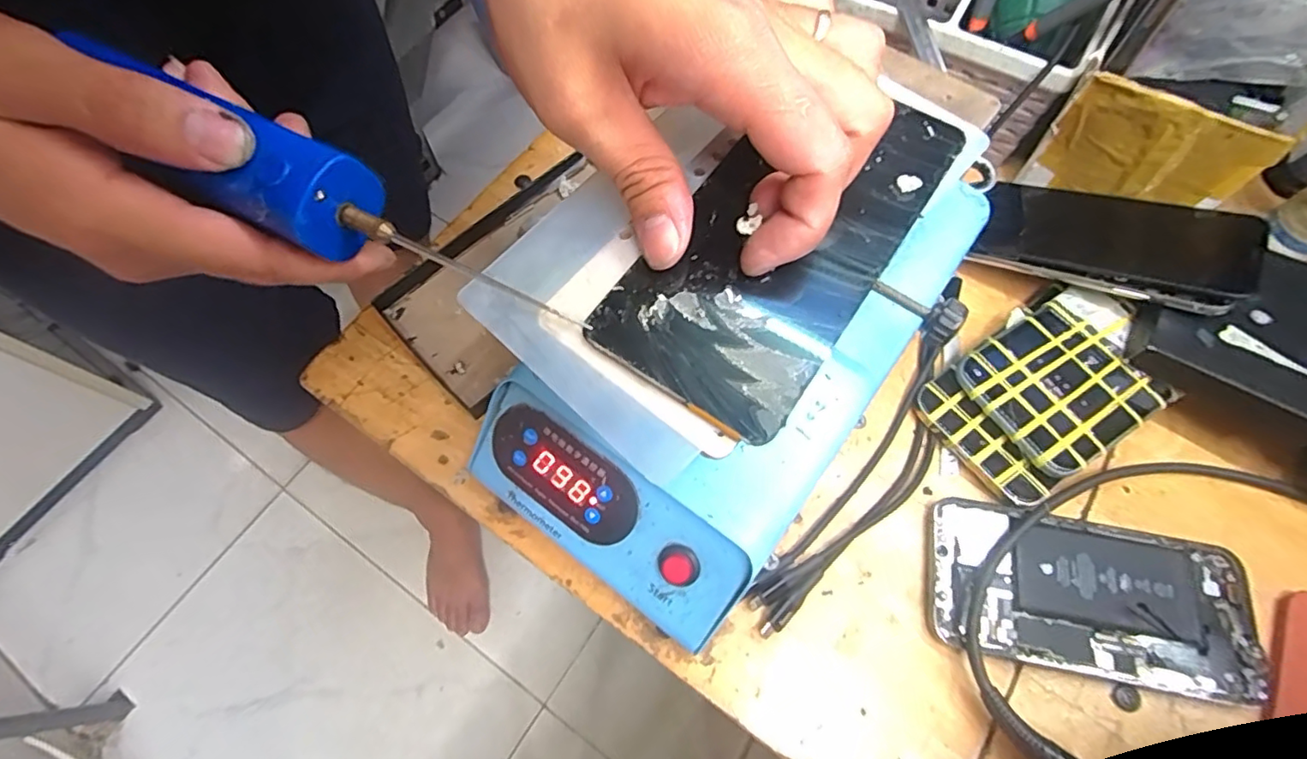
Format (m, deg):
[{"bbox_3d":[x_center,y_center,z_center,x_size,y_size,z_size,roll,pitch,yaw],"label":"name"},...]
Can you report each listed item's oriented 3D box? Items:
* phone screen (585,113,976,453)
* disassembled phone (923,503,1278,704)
[{"bbox_3d":[0.047,-0.051,0.206,0.070,0.004,0.146,34,72,14],"label":"phone screen"},{"bbox_3d":[0.205,0.102,0.274,0.139,0.012,0.068,10,68,5],"label":"disassembled phone"}]

